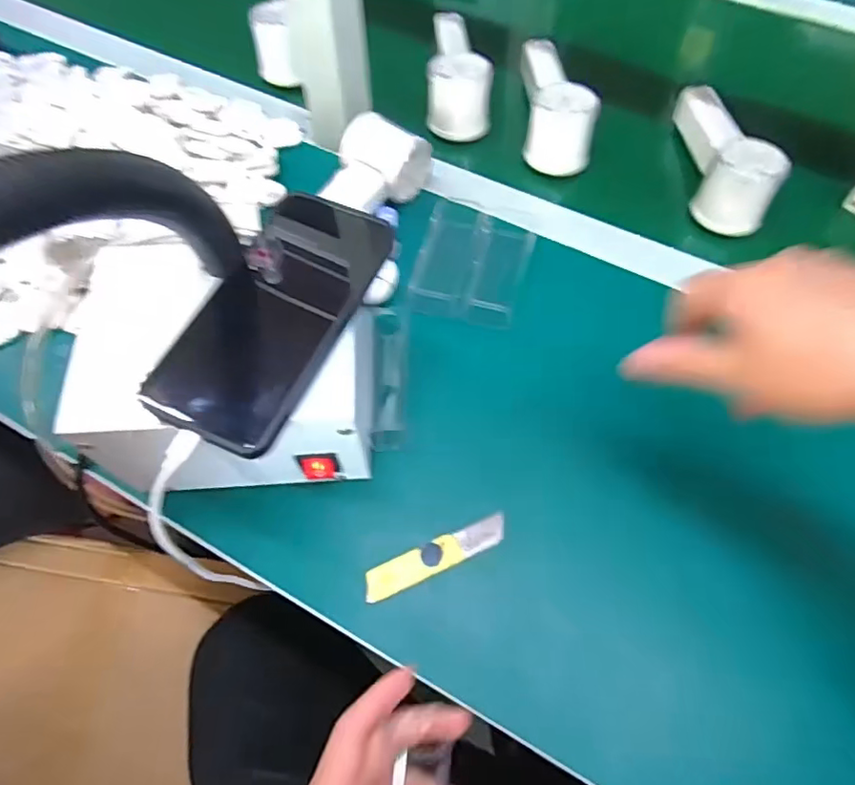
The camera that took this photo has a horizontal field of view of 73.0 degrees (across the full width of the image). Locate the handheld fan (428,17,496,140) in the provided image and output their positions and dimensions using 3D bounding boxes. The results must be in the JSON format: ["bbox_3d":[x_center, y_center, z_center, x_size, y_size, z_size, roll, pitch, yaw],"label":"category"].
[{"bbox_3d":[0.028,-0.327,0.575,0.058,0.056,0.151,-2,62,-1],"label":"handheld fan"}]

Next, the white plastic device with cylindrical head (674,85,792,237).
[{"bbox_3d":[0.261,-0.211,0.521,0.061,0.075,0.147,1,62,1],"label":"white plastic device with cylindrical head"}]

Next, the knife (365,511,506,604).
[{"bbox_3d":[0.006,0.107,0.376,0.098,0.011,0.020,-22,64,-11],"label":"knife"}]

